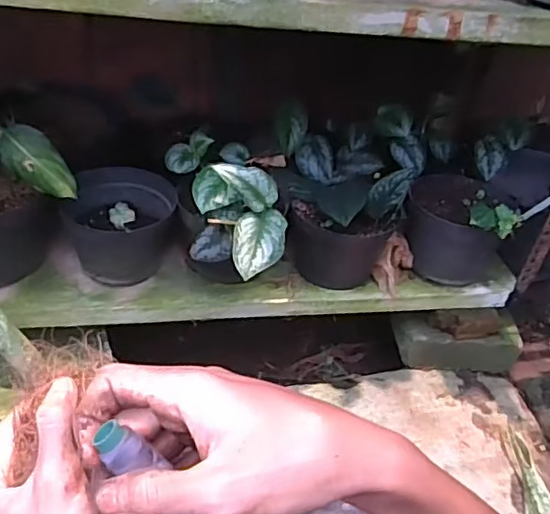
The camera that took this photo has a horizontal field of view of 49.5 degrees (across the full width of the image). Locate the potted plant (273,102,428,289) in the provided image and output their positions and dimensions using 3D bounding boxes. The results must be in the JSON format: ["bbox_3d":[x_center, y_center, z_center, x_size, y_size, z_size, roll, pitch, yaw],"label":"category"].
[{"bbox_3d":[0.103,-0.112,0.991,0.227,0.220,0.227,20,41,15],"label":"potted plant"}]

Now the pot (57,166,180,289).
[{"bbox_3d":[-0.239,-0.045,0.934,0.164,0.132,0.141,-6,41,-15],"label":"pot"}]

